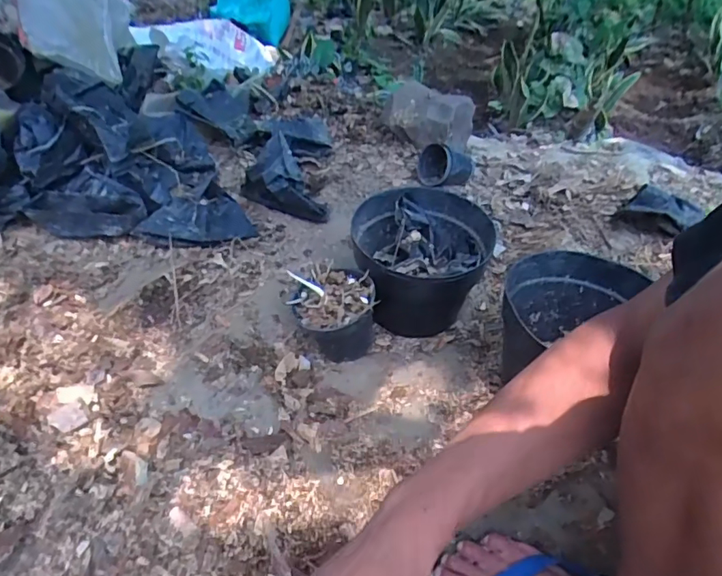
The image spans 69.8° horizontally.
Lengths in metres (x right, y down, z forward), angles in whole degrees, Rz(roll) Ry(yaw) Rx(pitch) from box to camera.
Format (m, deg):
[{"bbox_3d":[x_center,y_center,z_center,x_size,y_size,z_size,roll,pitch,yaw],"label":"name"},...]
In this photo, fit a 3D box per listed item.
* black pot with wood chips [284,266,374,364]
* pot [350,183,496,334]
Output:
[{"bbox_3d":[-0.037,0.036,0.765,0.111,0.106,0.117,1,48,-1],"label":"black pot with wood chips"},{"bbox_3d":[0.098,-0.033,0.836,0.202,0.159,0.202,1,48,-1],"label":"pot"}]

